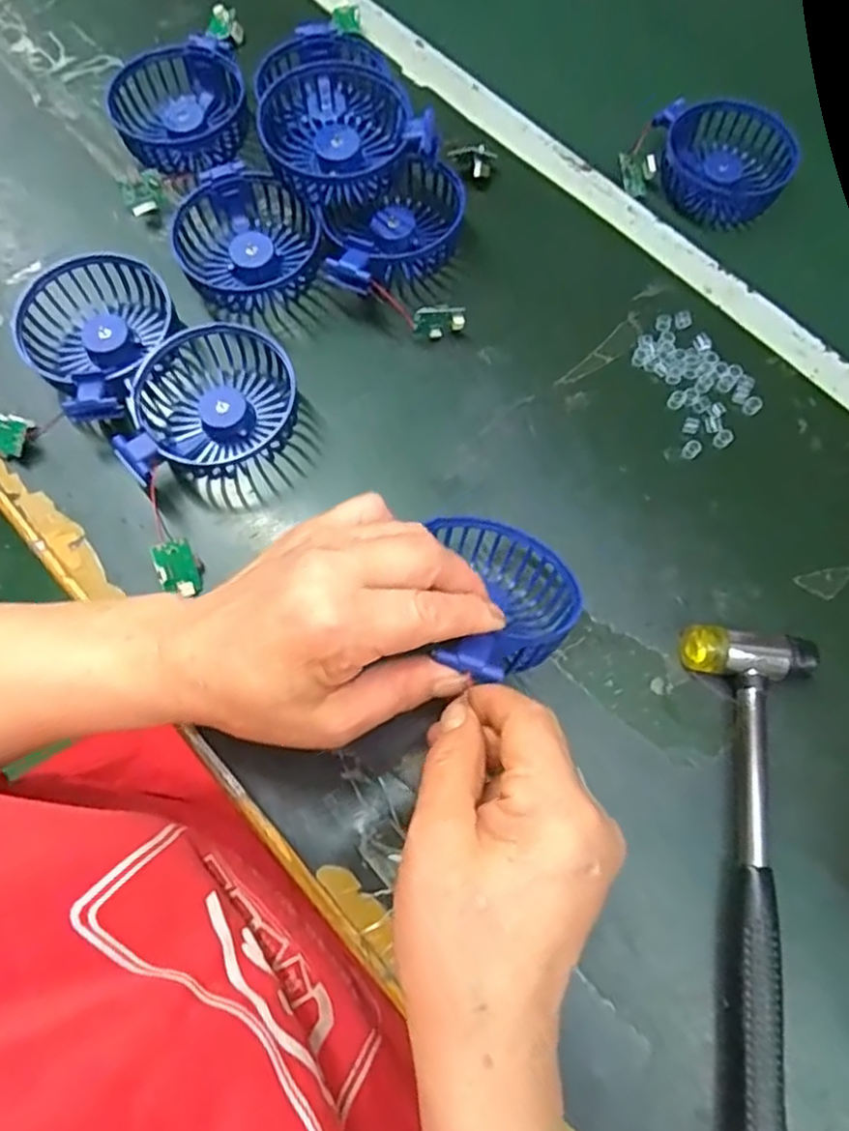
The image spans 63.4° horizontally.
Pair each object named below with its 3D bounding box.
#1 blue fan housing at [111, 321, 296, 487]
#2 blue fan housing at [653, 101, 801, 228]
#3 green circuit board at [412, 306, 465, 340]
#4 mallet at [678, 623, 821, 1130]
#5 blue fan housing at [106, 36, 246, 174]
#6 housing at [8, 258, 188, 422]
[{"bbox_3d":[-0.123,-0.092,0.397,0.085,0.033,0.098,6,72,2],"label":"blue fan housing"},{"bbox_3d":[0.210,-0.283,0.482,0.082,0.029,0.088,-5,71,-2],"label":"blue fan housing"},{"bbox_3d":[0.009,-0.148,0.418,0.031,0.020,0.006,-4,52,-14],"label":"green circuit board"},{"bbox_3d":[0.148,0.145,0.317,0.057,0.023,0.231,8,72,3],"label":"mallet"},{"bbox_3d":[-0.166,-0.310,0.468,0.086,0.035,0.086,0,71,0],"label":"blue fan housing"},{"bbox_3d":[-0.187,-0.134,0.404,0.086,0.029,0.093,-39,76,-12],"label":"housing"}]

